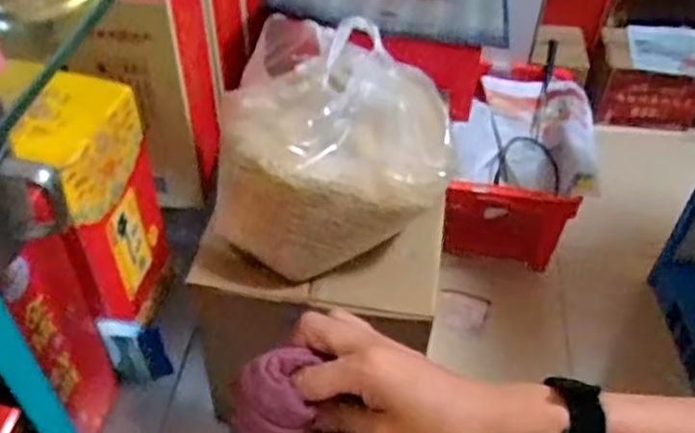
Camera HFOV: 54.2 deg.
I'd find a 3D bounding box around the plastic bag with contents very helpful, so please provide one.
[{"bbox_3d":[-0.014,-0.082,0.696,0.230,0.162,0.231,3,45,0],"label":"plastic bag with contents"}]

